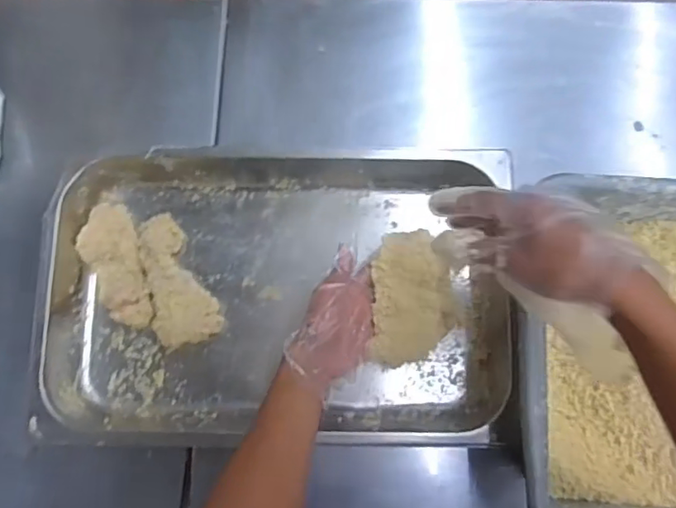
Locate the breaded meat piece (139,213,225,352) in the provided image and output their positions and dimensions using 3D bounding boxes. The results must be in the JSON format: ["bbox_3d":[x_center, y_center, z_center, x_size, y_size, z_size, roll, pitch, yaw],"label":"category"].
[{"bbox_3d":[-0.195,0.031,0.640,0.071,0.030,0.155,-25,80,-4],"label":"breaded meat piece"}]

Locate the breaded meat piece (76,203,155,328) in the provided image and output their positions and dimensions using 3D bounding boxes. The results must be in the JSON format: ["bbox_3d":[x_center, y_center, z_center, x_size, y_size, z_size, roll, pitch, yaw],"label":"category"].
[{"bbox_3d":[-0.258,0.013,0.636,0.060,0.026,0.153,-24,80,-3],"label":"breaded meat piece"}]

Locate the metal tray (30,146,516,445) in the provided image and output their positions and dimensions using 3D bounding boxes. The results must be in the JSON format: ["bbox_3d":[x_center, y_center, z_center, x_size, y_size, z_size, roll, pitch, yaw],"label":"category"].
[{"bbox_3d":[-0.067,0.042,0.622,0.505,0.060,0.326,0,79,1],"label":"metal tray"}]

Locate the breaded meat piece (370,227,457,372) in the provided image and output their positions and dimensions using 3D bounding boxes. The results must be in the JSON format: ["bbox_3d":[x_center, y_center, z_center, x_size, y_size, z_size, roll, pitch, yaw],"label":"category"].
[{"bbox_3d":[0.085,0.048,0.599,0.089,0.023,0.139,-1,79,1],"label":"breaded meat piece"}]

